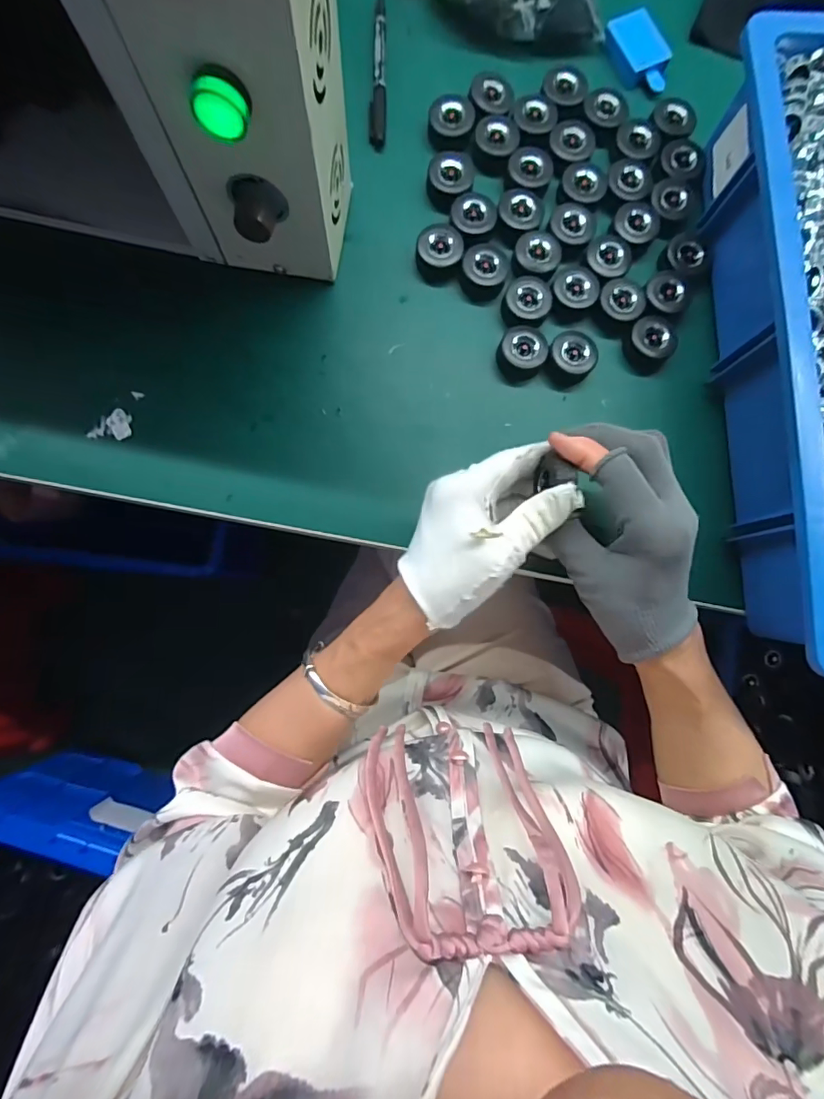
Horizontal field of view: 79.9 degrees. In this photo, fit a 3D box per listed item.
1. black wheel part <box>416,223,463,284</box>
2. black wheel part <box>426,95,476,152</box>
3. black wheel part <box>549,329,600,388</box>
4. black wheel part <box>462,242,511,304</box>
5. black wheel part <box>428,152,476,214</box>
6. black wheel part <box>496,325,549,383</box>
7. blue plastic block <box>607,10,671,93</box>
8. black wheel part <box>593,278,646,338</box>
[{"bbox_3d":[0.022,-0.239,0.398,0.036,0.018,0.038,0,85,-1],"label":"black wheel part"},{"bbox_3d":[0.033,-0.353,0.409,0.038,0.016,0.042,-3,85,-1],"label":"black wheel part"},{"bbox_3d":[0.129,-0.155,0.394,0.036,0.019,0.039,0,85,-1],"label":"black wheel part"},{"bbox_3d":[0.060,-0.225,0.399,0.037,0.018,0.041,17,85,0],"label":"black wheel part"},{"bbox_3d":[0.031,-0.299,0.401,0.037,0.019,0.036,0,85,-1],"label":"black wheel part"},{"bbox_3d":[0.088,-0.158,0.393,0.038,0.019,0.036,0,85,-1],"label":"black wheel part"},{"bbox_3d":[0.199,-0.432,0.427,0.042,0.012,0.069,-31,86,-3],"label":"blue plastic block"},{"bbox_3d":[0.169,-0.198,0.402,0.035,0.017,0.040,29,85,1],"label":"black wheel part"}]

